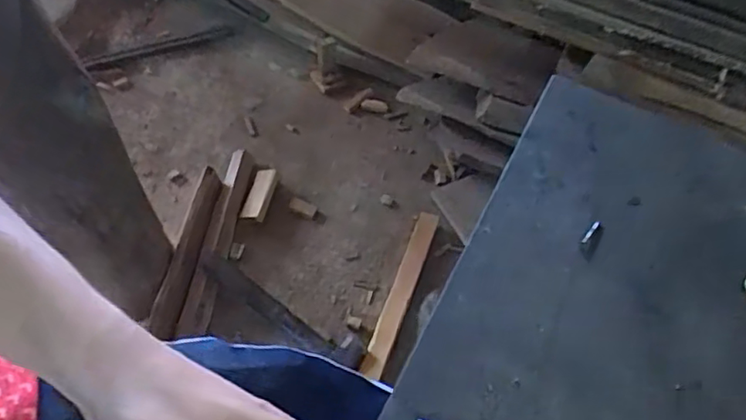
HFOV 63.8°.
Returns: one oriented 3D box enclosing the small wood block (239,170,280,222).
[{"bbox_3d":[-0.241,-0.031,1.286,0.046,0.031,0.120,19,76,9],"label":"small wood block"}]

